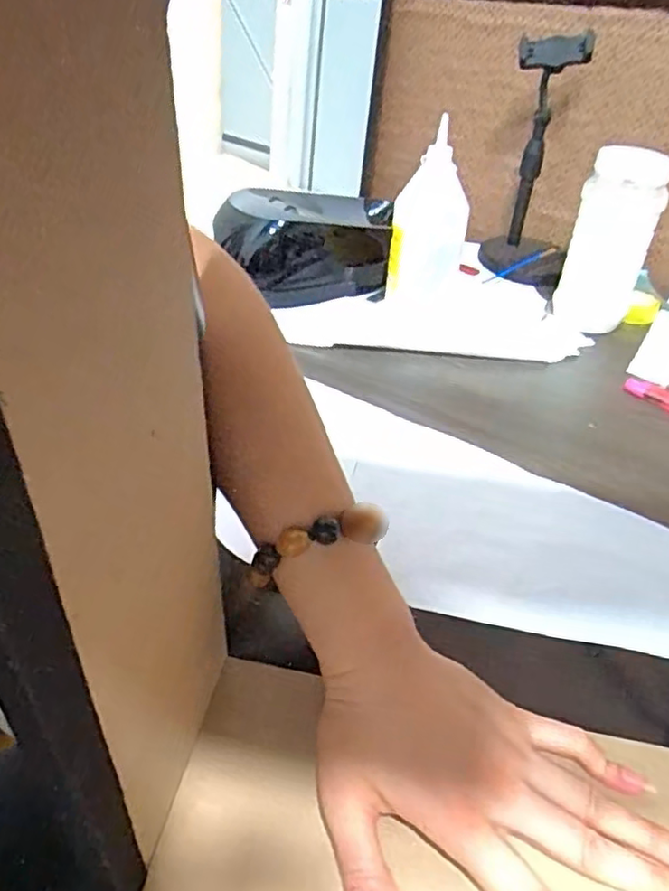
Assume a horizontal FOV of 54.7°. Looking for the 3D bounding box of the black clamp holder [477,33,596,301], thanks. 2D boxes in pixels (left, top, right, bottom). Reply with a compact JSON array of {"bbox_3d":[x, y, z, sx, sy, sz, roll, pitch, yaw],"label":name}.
[{"bbox_3d":[0.247,-0.337,0.777,0.101,0.255,0.152,12,40,10],"label":"black clamp holder"}]

